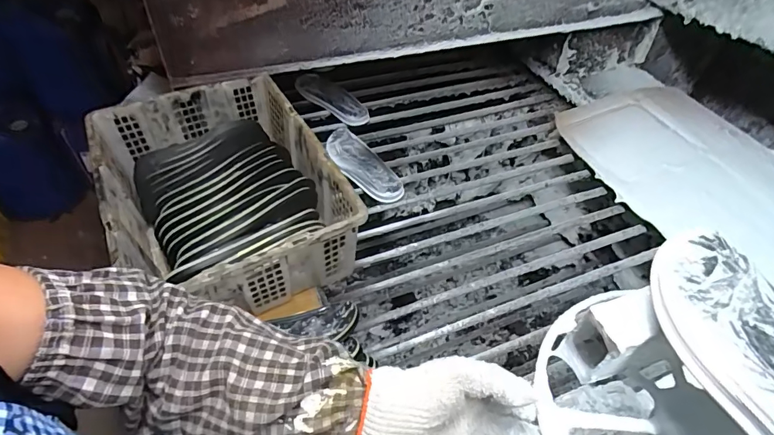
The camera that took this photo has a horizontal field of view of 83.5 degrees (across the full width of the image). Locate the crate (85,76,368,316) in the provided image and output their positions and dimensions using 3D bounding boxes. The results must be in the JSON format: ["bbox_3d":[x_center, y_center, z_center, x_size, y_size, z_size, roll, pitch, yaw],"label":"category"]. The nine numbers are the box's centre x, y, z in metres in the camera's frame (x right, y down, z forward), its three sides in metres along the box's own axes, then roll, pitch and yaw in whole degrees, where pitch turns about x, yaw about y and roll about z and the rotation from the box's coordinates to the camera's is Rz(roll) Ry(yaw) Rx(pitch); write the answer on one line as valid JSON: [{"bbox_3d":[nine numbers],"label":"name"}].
[{"bbox_3d":[-0.298,-0.057,0.784,0.344,0.144,0.480,-22,54,-20],"label":"crate"}]

